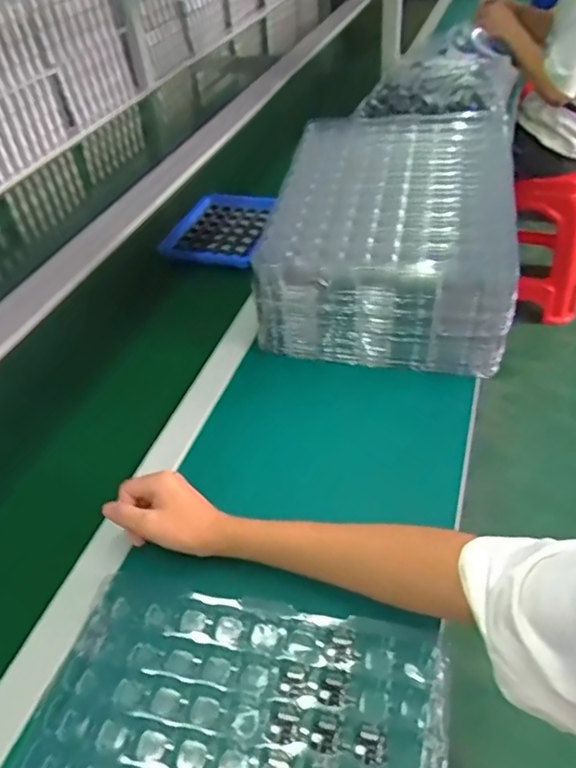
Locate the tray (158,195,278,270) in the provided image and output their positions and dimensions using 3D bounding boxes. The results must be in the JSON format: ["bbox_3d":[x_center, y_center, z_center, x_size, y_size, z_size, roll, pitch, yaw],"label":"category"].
[{"bbox_3d":[-0.109,-0.278,1.007,0.176,0.015,0.226,12,47,19],"label":"tray"}]

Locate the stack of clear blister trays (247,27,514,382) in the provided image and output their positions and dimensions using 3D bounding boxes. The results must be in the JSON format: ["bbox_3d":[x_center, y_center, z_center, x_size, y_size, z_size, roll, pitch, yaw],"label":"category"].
[{"bbox_3d":[0.143,-0.221,0.803,0.303,0.171,0.386,5,44,10],"label":"stack of clear blister trays"}]

